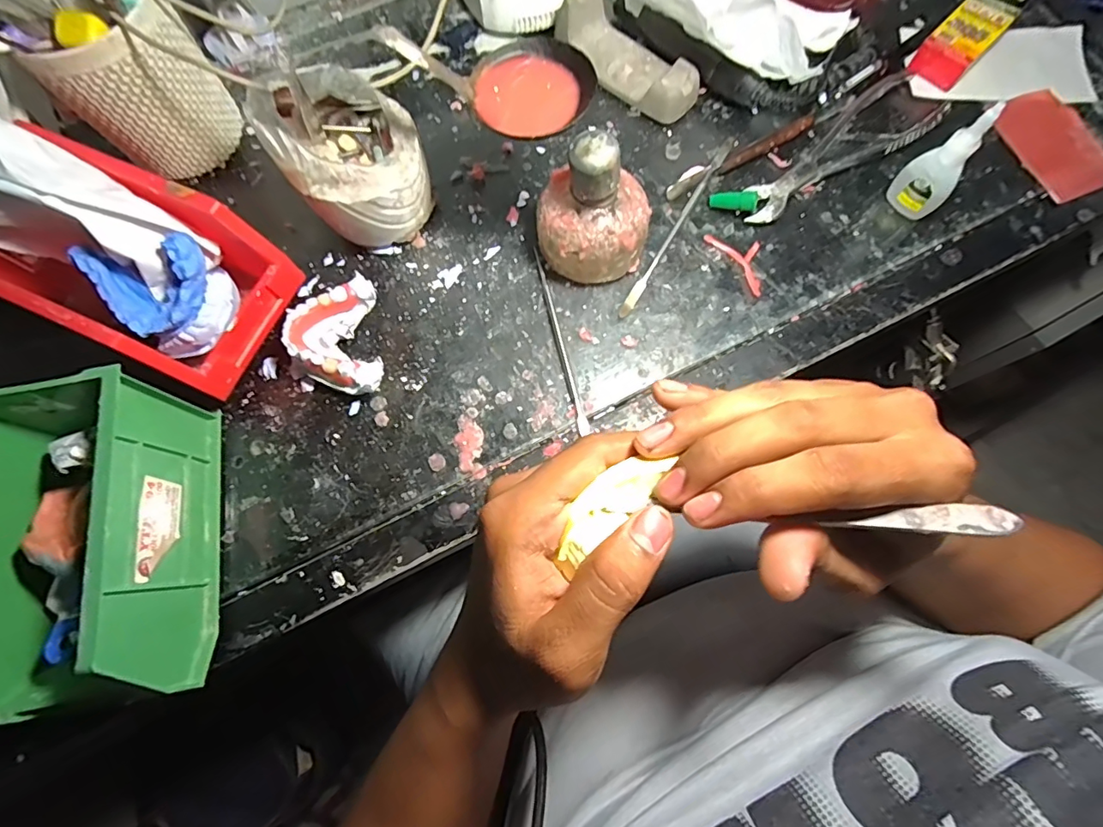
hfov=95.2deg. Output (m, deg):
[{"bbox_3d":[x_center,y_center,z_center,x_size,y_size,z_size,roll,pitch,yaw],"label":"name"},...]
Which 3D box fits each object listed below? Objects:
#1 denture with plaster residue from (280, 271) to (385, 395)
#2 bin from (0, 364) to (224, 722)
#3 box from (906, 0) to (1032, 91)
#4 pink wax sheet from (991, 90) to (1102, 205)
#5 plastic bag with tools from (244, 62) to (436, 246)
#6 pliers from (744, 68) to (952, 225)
[{"bbox_3d":[-0.145,-0.049,0.342,0.056,0.031,0.078,-10,74,-3],"label":"denture with plaster residue"},{"bbox_3d":[-0.259,0.072,0.279,0.097,0.086,0.161,-8,74,-2],"label":"bin"},{"bbox_3d":[0.343,-0.313,0.409,0.043,0.035,0.107,43,78,11],"label":"box"},{"bbox_3d":[0.398,-0.211,0.394,0.065,0.010,0.093,-23,76,-7],"label":"pink wax sheet"},{"bbox_3d":[-0.130,-0.168,0.343,0.089,0.096,0.083,-34,77,-9],"label":"plastic bag with tools"},{"bbox_3d":[0.229,-0.202,0.390,0.195,0.012,0.056,-39,78,-10],"label":"pliers"}]

